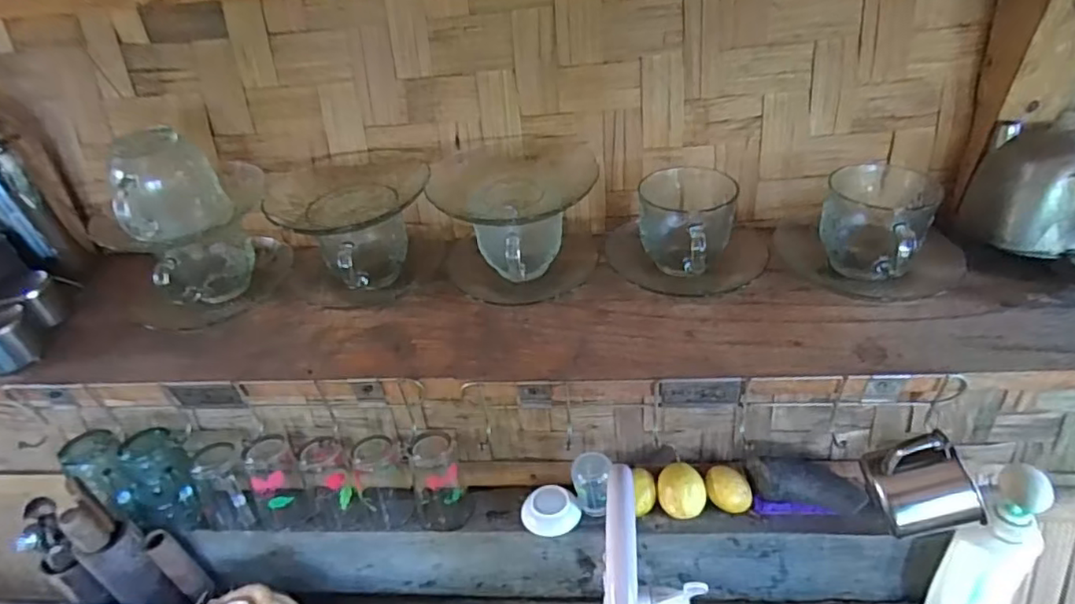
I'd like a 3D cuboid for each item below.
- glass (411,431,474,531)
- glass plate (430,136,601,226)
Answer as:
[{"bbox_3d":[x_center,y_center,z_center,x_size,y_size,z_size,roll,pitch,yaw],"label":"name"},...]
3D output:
[{"bbox_3d":[-0.116,0.210,0.703,0.061,0.100,0.069,-4,36,5],"label":"glass"},{"bbox_3d":[-0.022,-0.108,0.519,0.143,0.028,0.120,-2,36,8],"label":"glass plate"}]

